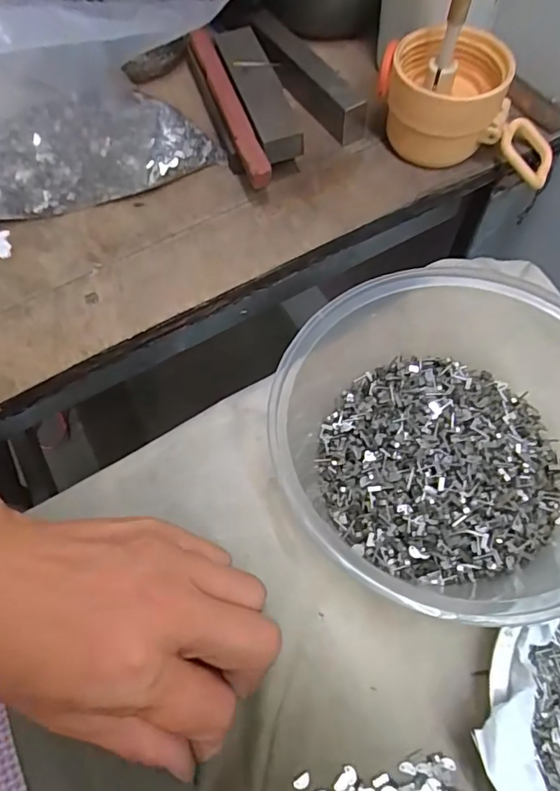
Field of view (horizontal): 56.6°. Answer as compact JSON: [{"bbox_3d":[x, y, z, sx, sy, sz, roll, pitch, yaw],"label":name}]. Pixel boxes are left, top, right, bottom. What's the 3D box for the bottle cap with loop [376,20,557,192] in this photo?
[{"bbox_3d":[0.105,-0.157,0.292,0.104,0.054,0.063,33,69,17],"label":"bottle cap with loop"}]

